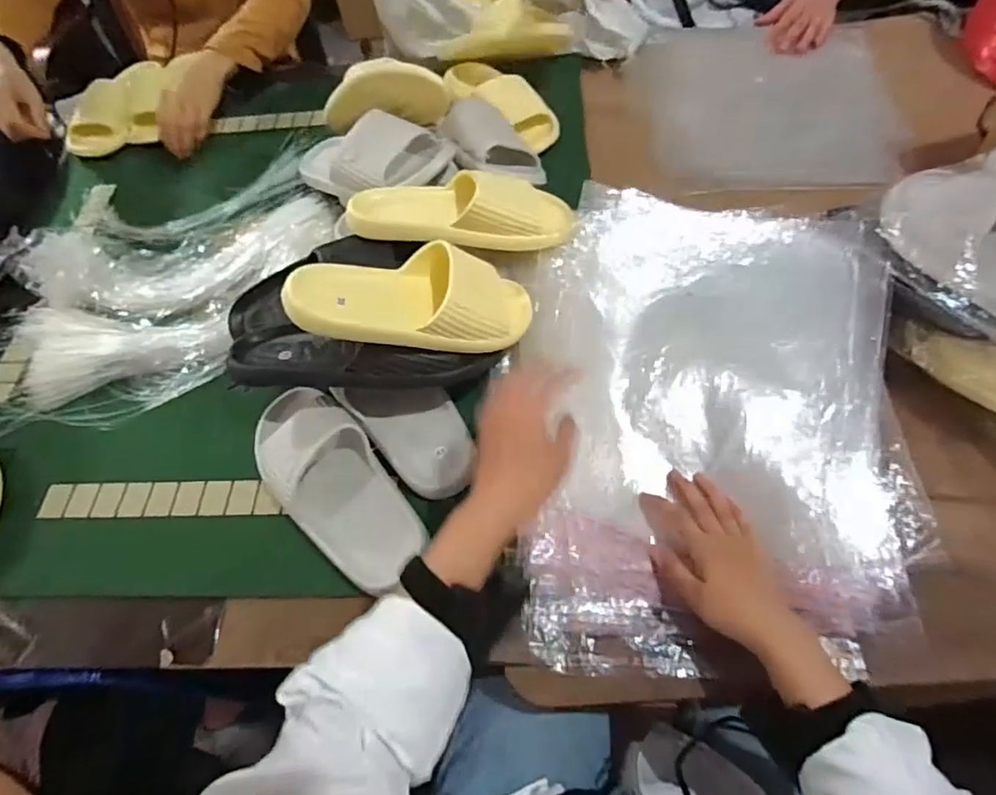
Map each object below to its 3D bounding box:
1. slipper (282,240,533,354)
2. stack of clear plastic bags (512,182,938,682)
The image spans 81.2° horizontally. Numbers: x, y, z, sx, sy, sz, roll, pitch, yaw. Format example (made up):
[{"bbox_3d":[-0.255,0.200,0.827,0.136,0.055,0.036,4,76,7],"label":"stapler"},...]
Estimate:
[{"bbox_3d":[-0.074,-0.099,0.566,0.243,0.066,0.089,-1,57,-20],"label":"slipper"},{"bbox_3d":[0.194,0.009,0.550,0.333,0.062,0.470,3,71,9],"label":"stack of clear plastic bags"}]

